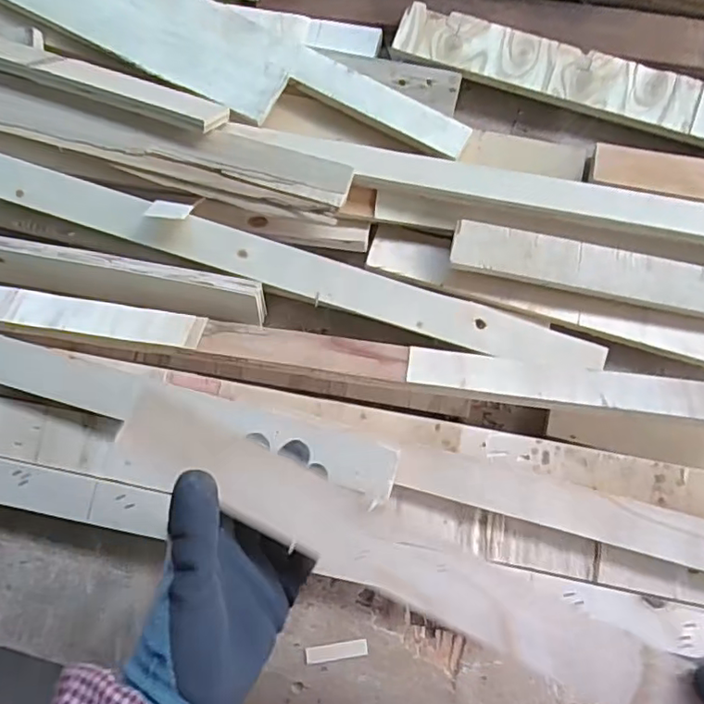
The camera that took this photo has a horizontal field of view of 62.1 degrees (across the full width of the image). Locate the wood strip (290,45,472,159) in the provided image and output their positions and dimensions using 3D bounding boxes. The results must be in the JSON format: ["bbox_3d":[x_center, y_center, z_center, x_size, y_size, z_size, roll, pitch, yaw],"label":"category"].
[{"bbox_3d":[0.026,-0.229,0.541,0.172,0.011,0.037,28,83,5],"label":"wood strip"}]

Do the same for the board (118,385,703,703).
[{"bbox_3d":[0.046,0.121,0.313,0.383,0.013,0.045,27,85,7],"label":"board"}]

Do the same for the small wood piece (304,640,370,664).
[{"bbox_3d":[-0.013,0.253,0.493,0.052,0.004,0.013,-10,81,3],"label":"small wood piece"}]

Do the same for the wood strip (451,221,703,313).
[{"bbox_3d":[0.290,-0.053,0.492,0.409,0.026,0.041,12,83,6],"label":"wood strip"}]

